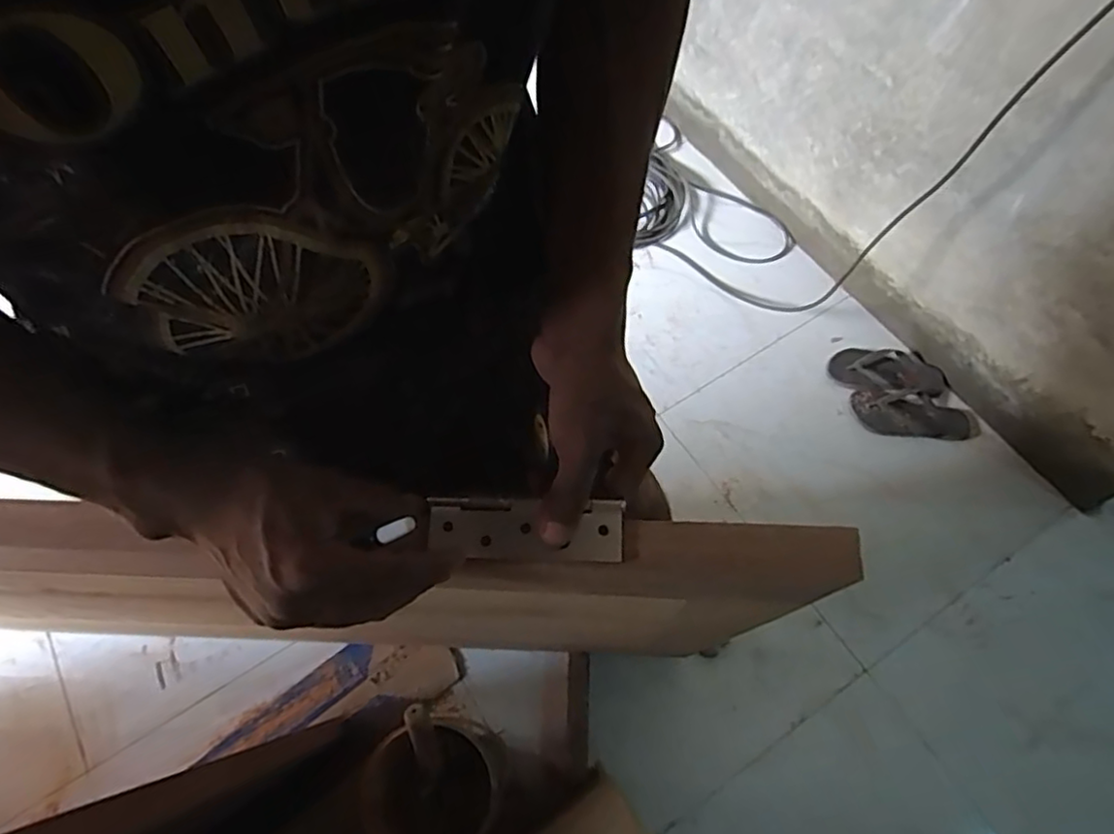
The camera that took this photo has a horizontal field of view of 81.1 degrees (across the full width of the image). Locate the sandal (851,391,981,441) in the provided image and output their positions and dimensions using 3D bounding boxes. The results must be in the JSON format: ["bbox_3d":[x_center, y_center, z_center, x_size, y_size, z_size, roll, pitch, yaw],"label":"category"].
[{"bbox_3d":[0.732,0.000,1.328,0.240,0.029,0.096,6,63,5],"label":"sandal"}]

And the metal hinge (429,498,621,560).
[{"bbox_3d":[-0.021,0.072,0.417,0.123,0.013,0.037,3,59,4],"label":"metal hinge"}]

